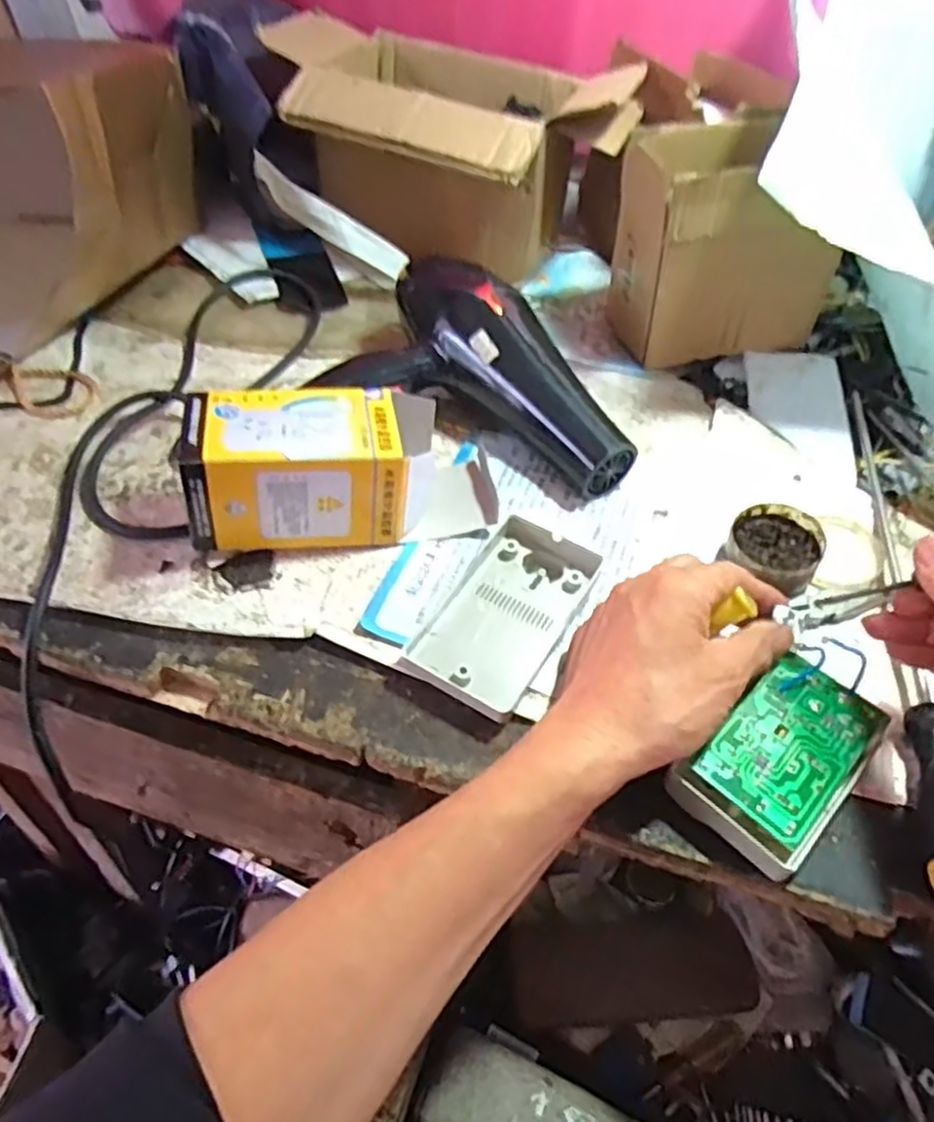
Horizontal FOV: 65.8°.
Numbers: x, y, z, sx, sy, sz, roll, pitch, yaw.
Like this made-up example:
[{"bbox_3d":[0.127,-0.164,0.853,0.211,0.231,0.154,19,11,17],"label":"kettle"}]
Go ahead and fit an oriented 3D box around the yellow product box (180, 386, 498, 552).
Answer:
[{"bbox_3d":[-0.070,-0.056,0.436,0.178,0.072,0.073,-4,48,-10],"label":"yellow product box"}]

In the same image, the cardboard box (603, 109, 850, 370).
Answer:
[{"bbox_3d":[0.193,-0.238,0.561,0.150,0.148,0.095,-7,48,-13],"label":"cardboard box"}]

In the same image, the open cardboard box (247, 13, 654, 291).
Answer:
[{"bbox_3d":[-0.029,-0.366,0.654,0.316,0.139,0.183,22,48,13],"label":"open cardboard box"}]

